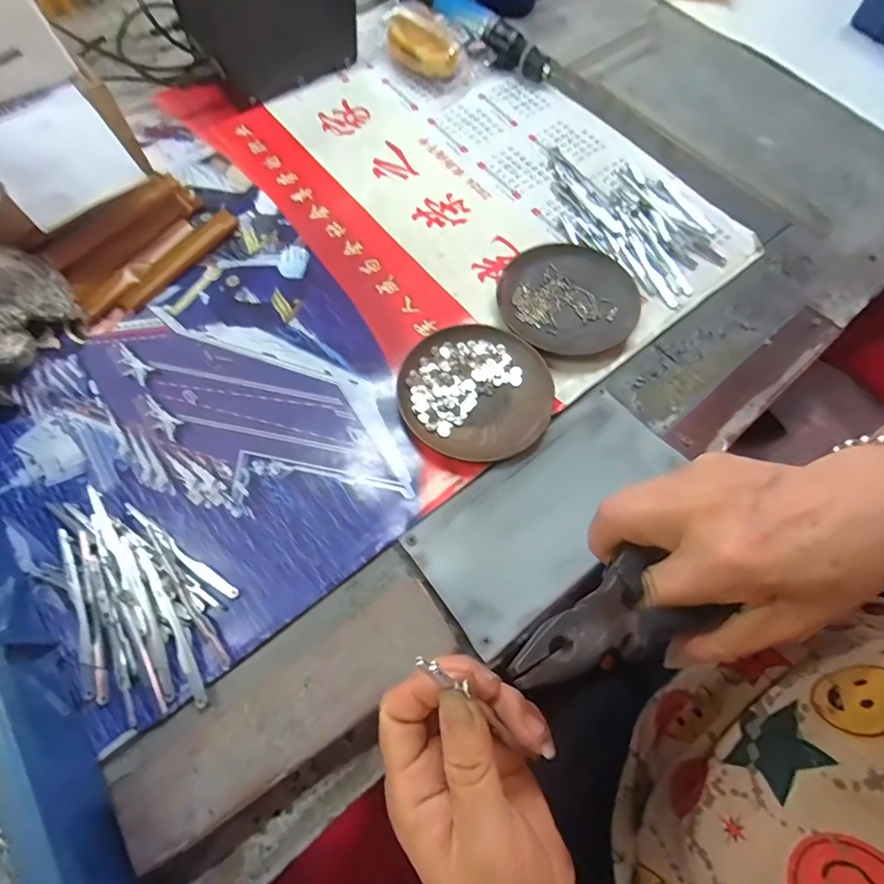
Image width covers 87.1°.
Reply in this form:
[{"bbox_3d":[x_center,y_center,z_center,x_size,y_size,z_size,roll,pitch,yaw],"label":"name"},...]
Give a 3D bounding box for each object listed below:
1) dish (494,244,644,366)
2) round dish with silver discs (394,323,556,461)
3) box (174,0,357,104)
[{"bbox_3d":[0.107,-0.119,0.394,0.114,0.013,0.117,1,67,-2],"label":"dish"},{"bbox_3d":[0.026,-0.040,0.357,0.114,0.018,0.110,1,67,-2],"label":"round dish with silver discs"},{"bbox_3d":[-0.170,-0.436,0.468,0.159,0.109,0.072,-35,72,-15],"label":"box"}]

